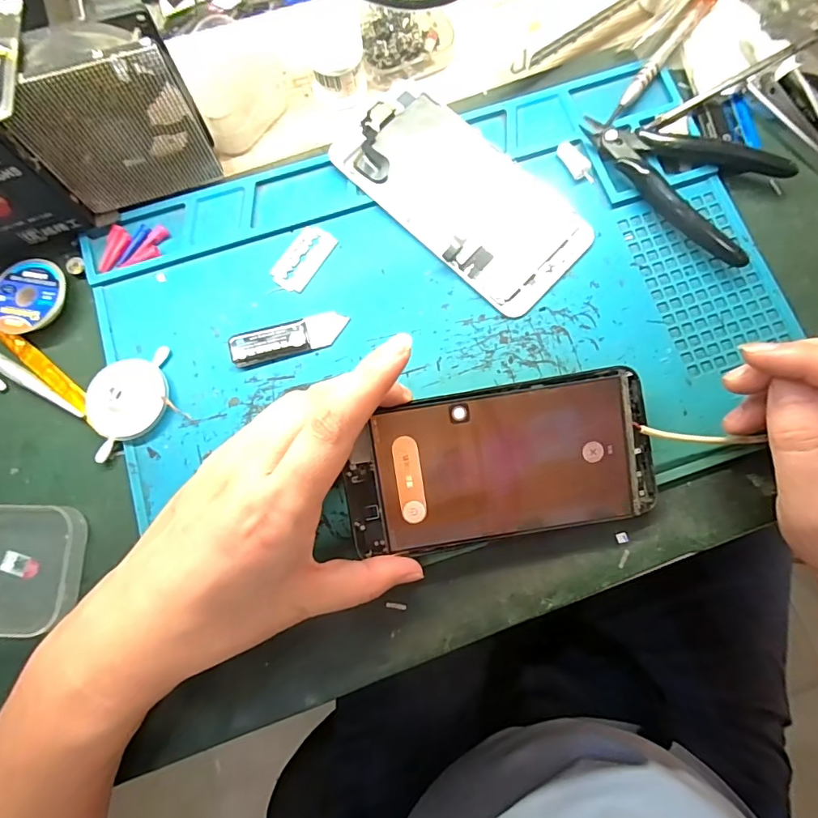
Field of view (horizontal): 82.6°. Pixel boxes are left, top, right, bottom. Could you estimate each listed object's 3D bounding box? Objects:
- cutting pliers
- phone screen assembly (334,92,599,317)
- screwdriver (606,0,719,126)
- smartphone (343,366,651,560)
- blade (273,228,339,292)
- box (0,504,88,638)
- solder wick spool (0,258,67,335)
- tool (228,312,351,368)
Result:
[{"bbox_3d":[0.166,-0.145,0.276,0.115,0.013,0.069,44,83,9],"label":"cutting pliers"},{"bbox_3d":[0.032,-0.127,0.277,0.150,0.006,0.076,43,81,6],"label":"phone screen assembly"},{"bbox_3d":[0.156,-0.218,0.286,0.010,0.013,0.109,39,82,8],"label":"screwdriver"},{"bbox_3d":[0.046,0.027,0.234,0.154,0.014,0.074,-11,96,0],"label":"smartphone"},{"bbox_3d":[-0.063,-0.089,0.274,0.023,0.004,0.042,32,81,7],"label":"blade"},{"bbox_3d":[-0.199,0.082,0.235,0.067,0.014,0.064,-1,79,1],"label":"box"},{"bbox_3d":[-0.216,-0.064,0.265,0.041,0.011,0.044,5,79,2],"label":"solder wick spool"},{"bbox_3d":[-0.067,-0.040,0.263,0.066,0.006,0.019,-14,79,-2],"label":"tool"}]

